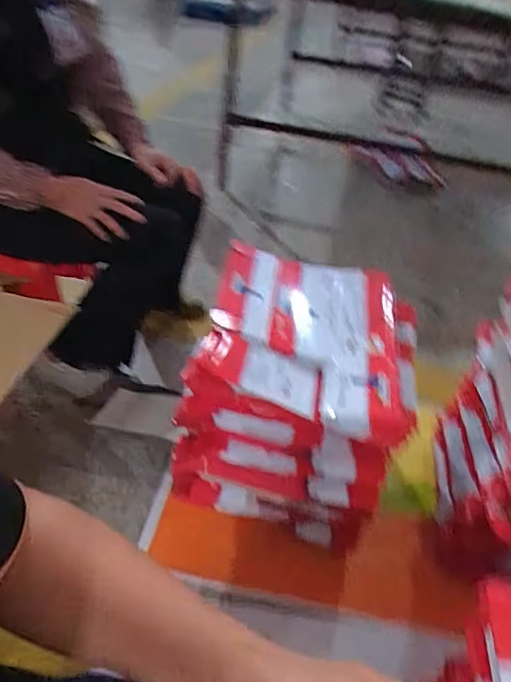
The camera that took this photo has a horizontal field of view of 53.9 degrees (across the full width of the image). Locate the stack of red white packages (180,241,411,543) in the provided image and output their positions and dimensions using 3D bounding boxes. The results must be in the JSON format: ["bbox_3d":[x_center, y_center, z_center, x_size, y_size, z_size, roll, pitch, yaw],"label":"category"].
[{"bbox_3d":[0.088,0.083,0.923,0.362,0.328,0.382,14,42,7],"label":"stack of red white packages"}]

